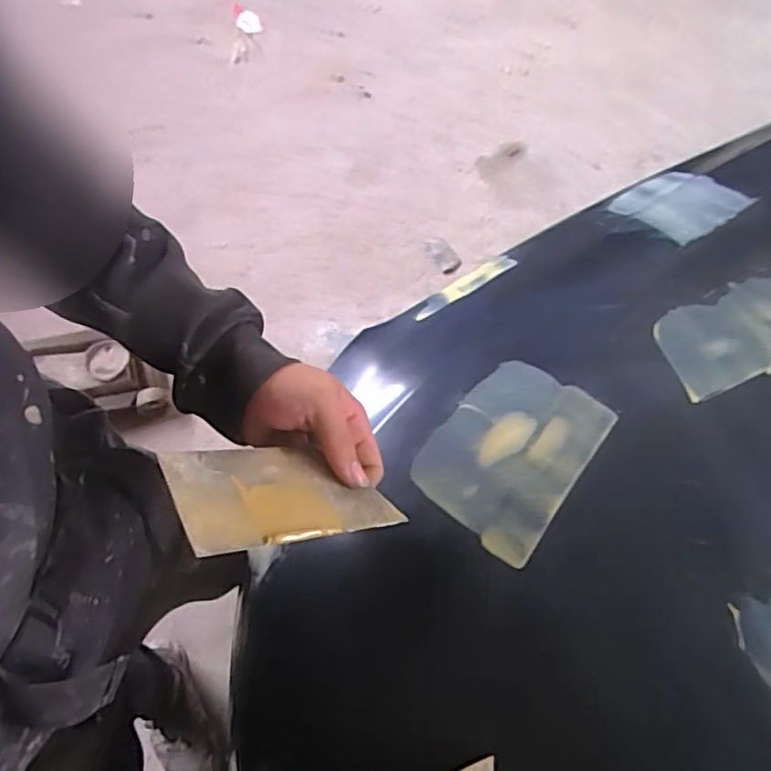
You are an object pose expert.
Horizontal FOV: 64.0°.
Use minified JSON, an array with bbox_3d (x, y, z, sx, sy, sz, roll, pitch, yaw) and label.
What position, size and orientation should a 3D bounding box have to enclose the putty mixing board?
[{"bbox_3d":[-0.061,0.066,0.380,0.138,0.005,0.074,2,37,-41],"label":"putty mixing board"}]

